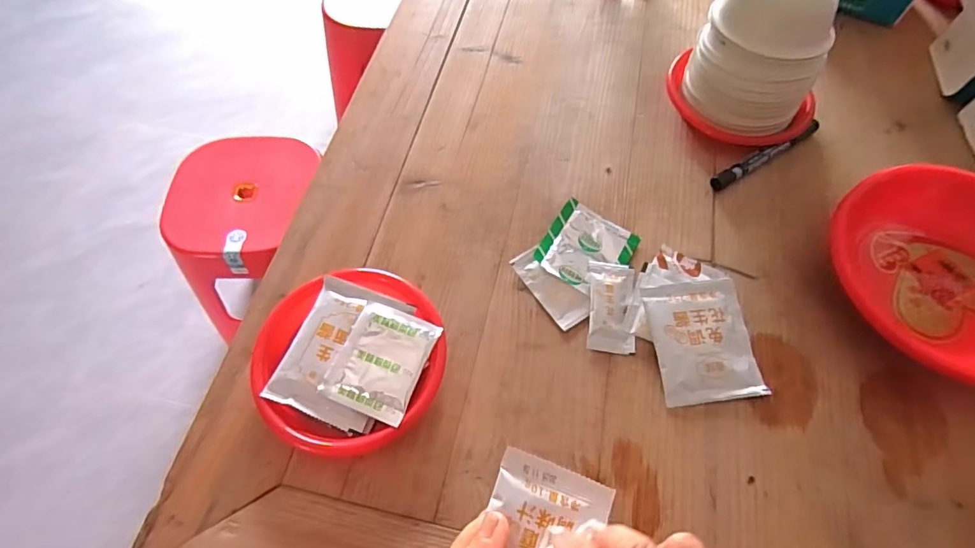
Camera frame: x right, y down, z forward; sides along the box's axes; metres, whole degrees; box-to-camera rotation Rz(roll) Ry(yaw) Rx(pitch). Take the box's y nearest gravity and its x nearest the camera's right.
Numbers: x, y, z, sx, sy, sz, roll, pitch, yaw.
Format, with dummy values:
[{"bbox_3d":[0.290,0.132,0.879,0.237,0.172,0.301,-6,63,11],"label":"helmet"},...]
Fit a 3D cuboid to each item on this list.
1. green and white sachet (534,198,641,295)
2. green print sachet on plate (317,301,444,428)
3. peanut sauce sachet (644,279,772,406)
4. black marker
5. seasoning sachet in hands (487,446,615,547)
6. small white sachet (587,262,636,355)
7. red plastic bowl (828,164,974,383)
[{"bbox_3d":[0.087,-0.022,0.451,0.072,0.013,0.077,29,66,15],"label":"green and white sachet"},{"bbox_3d":[-0.079,0.065,0.386,0.064,0.007,0.079,19,69,11],"label":"green print sachet on plate"},{"bbox_3d":[0.170,0.052,0.407,0.076,0.014,0.095,-6,62,-3],"label":"peanut sauce sachet"},{"bbox_3d":[0.271,-0.115,0.495,0.136,0.017,0.014,-28,65,-13],"label":"black marker"},{"bbox_3d":[0.028,0.140,0.269,0.061,0.014,0.077,17,64,10],"label":"seasoning sachet in hands"},{"bbox_3d":[0.103,0.026,0.425,0.037,0.007,0.078,5,62,3],"label":"small white sachet"},{"bbox_3d":[0.380,-0.005,0.411,0.195,0.068,0.151,40,69,19],"label":"red plastic bowl"}]

